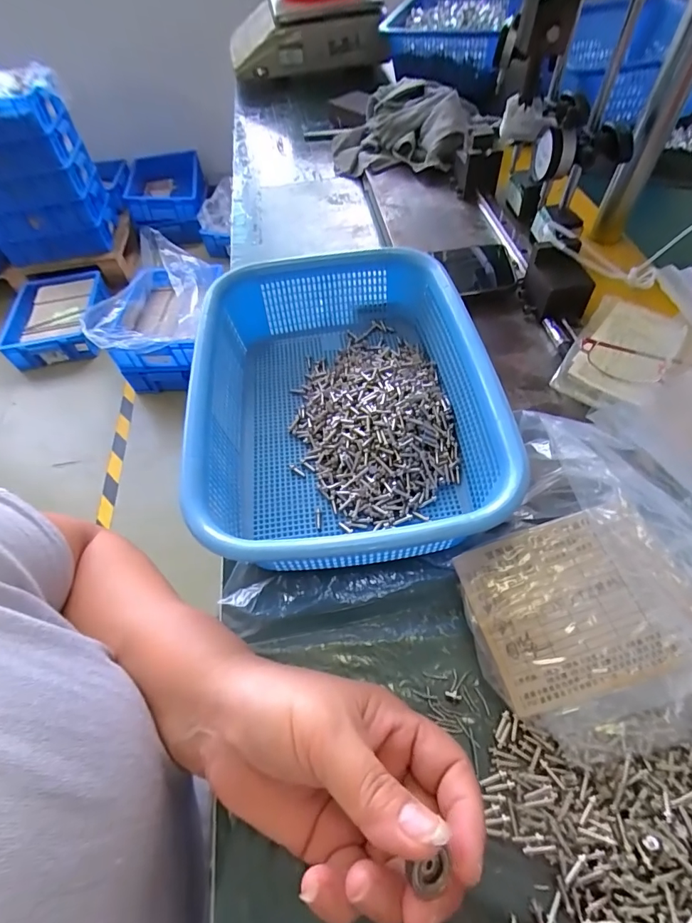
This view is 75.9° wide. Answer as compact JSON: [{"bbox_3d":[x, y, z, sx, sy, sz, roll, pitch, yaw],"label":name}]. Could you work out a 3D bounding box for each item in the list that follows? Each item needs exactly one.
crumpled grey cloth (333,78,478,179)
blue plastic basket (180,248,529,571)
[{"bbox_3d":[0.075,-0.441,0.604,0.209,0.076,0.163,9,56,11],"label":"crumpled grey cloth"},{"bbox_3d":[-0.003,-0.049,0.349,0.206,0.076,0.288,-9,55,-2],"label":"blue plastic basket"}]

